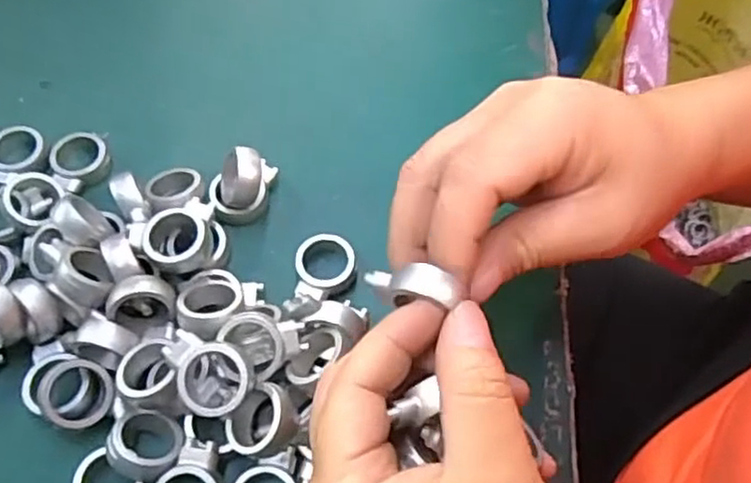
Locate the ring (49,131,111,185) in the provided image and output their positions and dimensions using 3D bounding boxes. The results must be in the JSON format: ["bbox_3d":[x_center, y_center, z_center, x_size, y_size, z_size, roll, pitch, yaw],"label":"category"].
[{"bbox_3d":[-0.137,-0.040,0.320,0.028,0.011,0.026,1,61,-1],"label":"ring"}]

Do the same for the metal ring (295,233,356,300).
[{"bbox_3d":[-0.021,0.012,0.295,0.025,0.011,0.030,1,61,-1],"label":"metal ring"}]

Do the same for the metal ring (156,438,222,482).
[{"bbox_3d":[-0.067,0.091,0.247,0.026,0.015,0.032,1,61,-1],"label":"metal ring"}]

